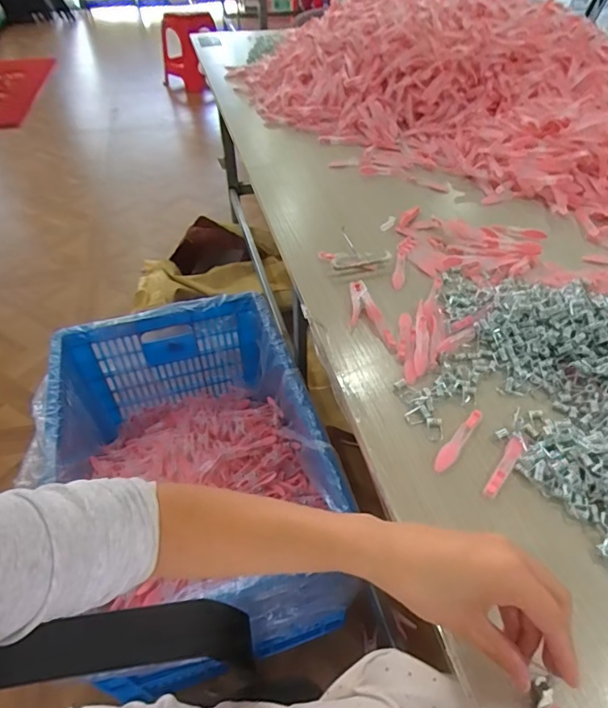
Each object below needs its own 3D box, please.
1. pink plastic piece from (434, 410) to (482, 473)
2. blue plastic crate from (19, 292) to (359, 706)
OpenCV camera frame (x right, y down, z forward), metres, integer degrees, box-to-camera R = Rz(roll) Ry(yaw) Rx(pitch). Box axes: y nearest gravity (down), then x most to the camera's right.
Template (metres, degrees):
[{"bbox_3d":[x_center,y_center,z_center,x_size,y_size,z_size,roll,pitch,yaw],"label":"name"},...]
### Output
[{"bbox_3d":[0.145,0.080,0.441,0.015,0.004,0.083,31,54,28],"label":"pink plastic piece"},{"bbox_3d":[-0.235,0.248,1.027,0.504,0.364,0.684,-15,47,-13],"label":"blue plastic crate"}]

